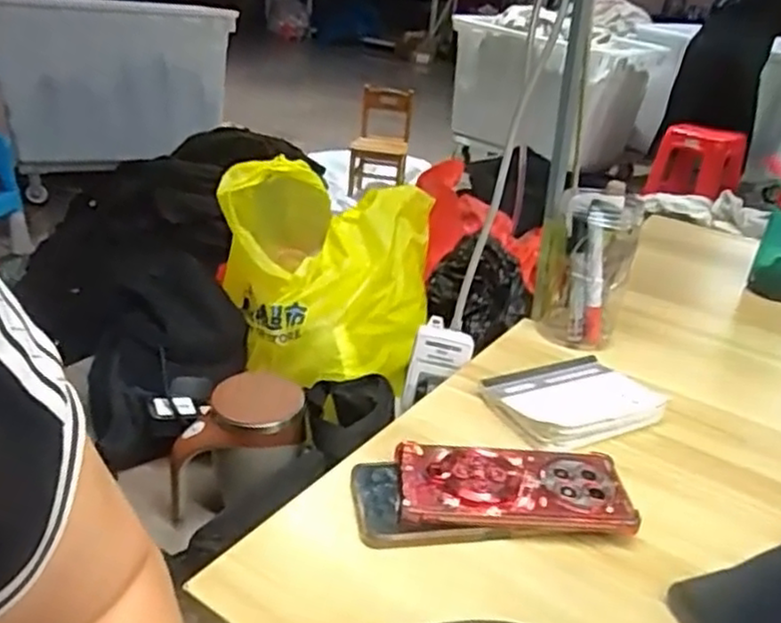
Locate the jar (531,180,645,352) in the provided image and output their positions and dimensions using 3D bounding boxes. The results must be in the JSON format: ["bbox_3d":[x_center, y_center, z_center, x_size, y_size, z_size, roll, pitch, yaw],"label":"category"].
[{"bbox_3d":[0.206,-0.048,0.734,0.095,0.152,0.079,28,34,36],"label":"jar"}]

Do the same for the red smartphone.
[{"bbox_3d":[0.089,0.127,0.504,0.162,0.016,0.076,5,31,-1],"label":"red smartphone"}]

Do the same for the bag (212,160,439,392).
[{"bbox_3d":[-0.084,-0.055,0.832,0.251,0.174,0.261,6,27,0],"label":"bag"}]

